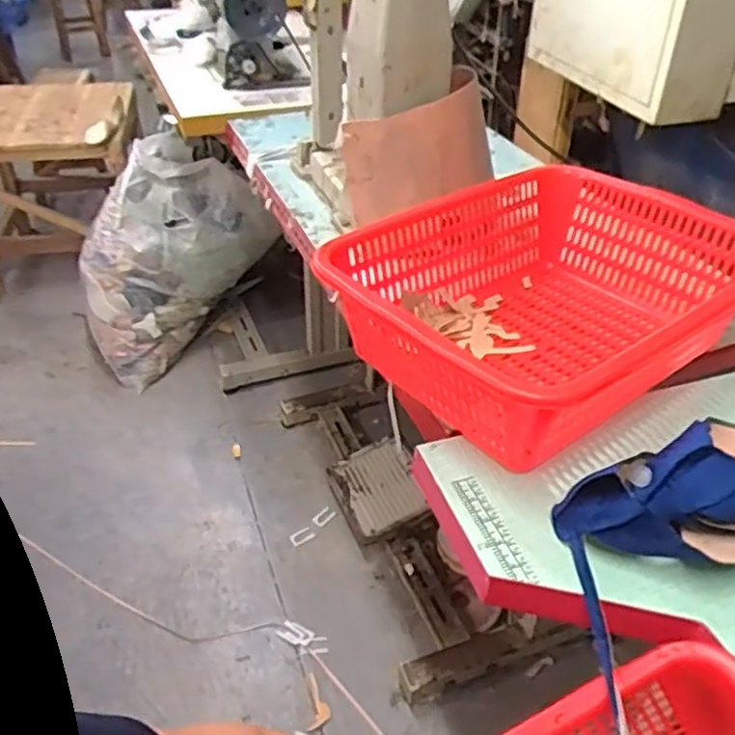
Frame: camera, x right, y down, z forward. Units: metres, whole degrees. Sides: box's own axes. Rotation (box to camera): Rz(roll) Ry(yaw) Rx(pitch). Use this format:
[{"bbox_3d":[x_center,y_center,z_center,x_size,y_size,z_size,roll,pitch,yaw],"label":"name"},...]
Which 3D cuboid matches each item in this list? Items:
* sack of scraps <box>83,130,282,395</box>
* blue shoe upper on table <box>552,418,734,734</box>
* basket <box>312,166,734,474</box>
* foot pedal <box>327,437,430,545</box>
[{"bbox_3d":[-0.515,-0.288,1.880,0.501,0.530,0.283,-11,40,-14],"label":"sack of scraps"},{"bbox_3d":[0.282,0.118,0.567,0.283,0.087,0.147,-16,41,-20],"label":"blue shoe upper on table"},{"bbox_3d":[0.192,-0.068,0.767,0.422,0.144,0.329,-26,45,-29],"label":"basket"},{"bbox_3d":[0.019,0.272,1.534,0.167,0.040,0.217,-32,48,0],"label":"foot pedal"}]

